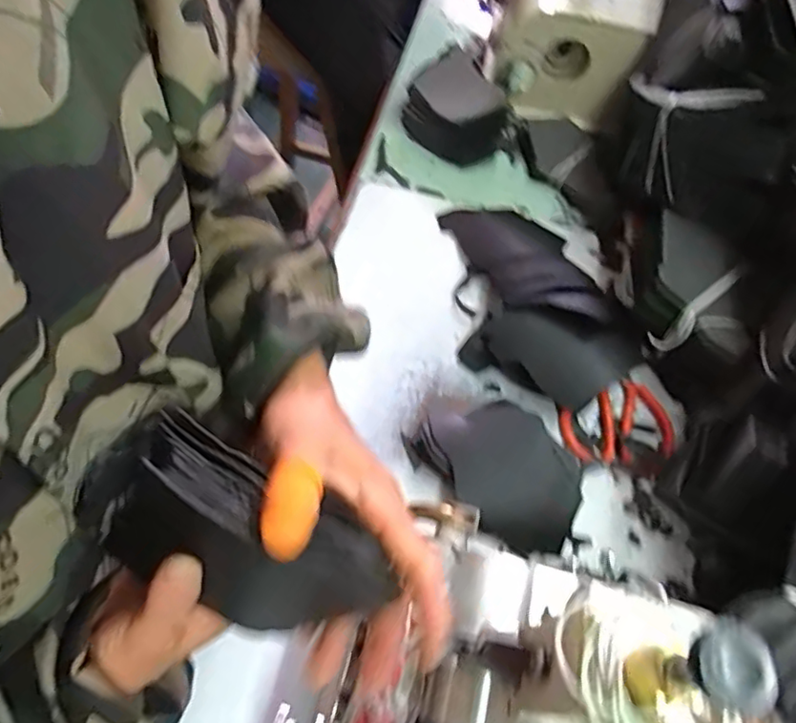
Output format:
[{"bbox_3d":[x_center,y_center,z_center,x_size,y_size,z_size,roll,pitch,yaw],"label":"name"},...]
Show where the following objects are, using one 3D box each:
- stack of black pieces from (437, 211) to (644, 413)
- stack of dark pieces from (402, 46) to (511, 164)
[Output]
[{"bbox_3d":[0.133,-0.078,0.642,0.171,0.063,0.274,-17,62,-12],"label":"stack of black pieces"},{"bbox_3d":[0.085,-0.322,0.774,0.129,0.068,0.117,33,64,16],"label":"stack of dark pieces"}]

